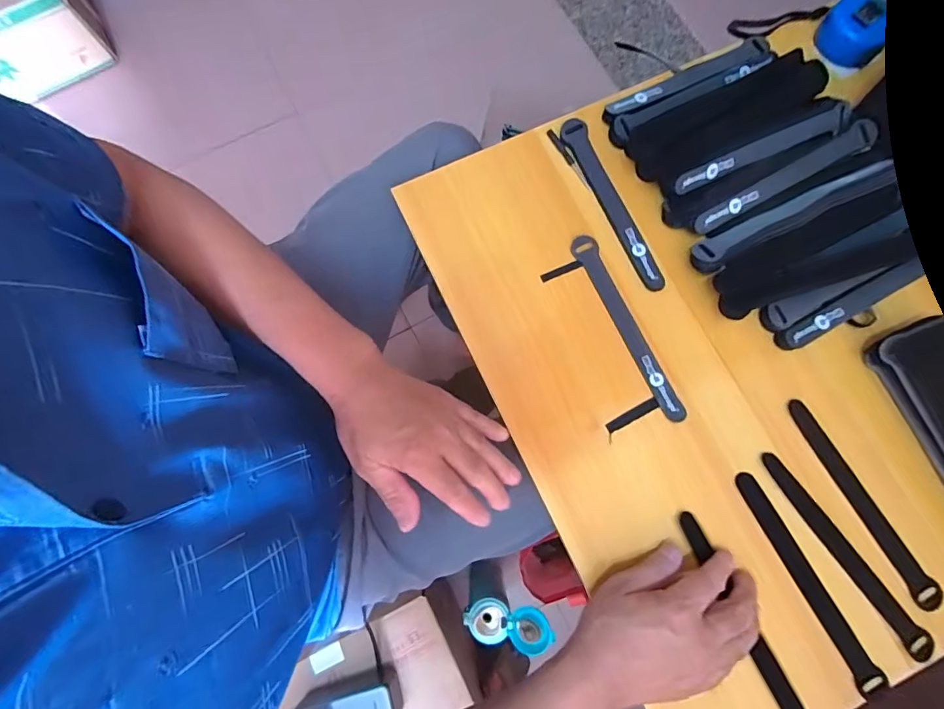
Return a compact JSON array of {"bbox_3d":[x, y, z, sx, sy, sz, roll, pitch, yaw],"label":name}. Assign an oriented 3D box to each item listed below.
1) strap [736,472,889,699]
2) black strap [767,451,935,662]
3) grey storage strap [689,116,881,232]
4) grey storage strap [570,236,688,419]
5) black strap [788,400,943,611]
[{"bbox_3d":[0.291,0.194,0.392,0.023,0.008,0.192,-27,79,-5],"label":"strap"},{"bbox_3d":[0.327,0.173,0.397,0.021,0.008,0.195,-33,80,-6],"label":"black strap"},{"bbox_3d":[0.302,-0.171,0.435,0.194,0.021,0.023,-26,79,-5],"label":"grey storage strap"},{"bbox_3d":[0.150,-0.027,0.440,0.024,0.008,0.197,-23,79,-4],"label":"grey storage strap"},{"bbox_3d":[0.350,0.130,0.405,0.023,0.007,0.195,-26,79,-5],"label":"black strap"}]

